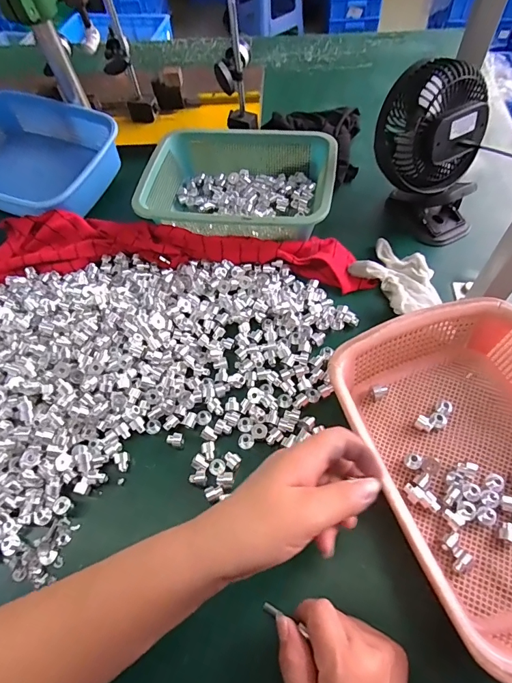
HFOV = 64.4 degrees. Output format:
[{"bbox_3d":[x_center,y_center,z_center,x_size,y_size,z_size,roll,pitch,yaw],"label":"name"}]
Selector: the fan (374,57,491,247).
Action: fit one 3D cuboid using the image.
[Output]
[{"bbox_3d":[0.231,-0.241,0.537,0.149,0.182,0.095,19,61,14],"label":"fan"}]

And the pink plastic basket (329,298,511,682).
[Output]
[{"bbox_3d":[0.212,0.109,0.378,0.214,0.077,0.294,-17,59,-7],"label":"pink plastic basket"}]

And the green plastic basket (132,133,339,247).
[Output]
[{"bbox_3d":[-0.024,-0.232,0.606,0.266,0.068,0.211,6,59,7],"label":"green plastic basket"}]

